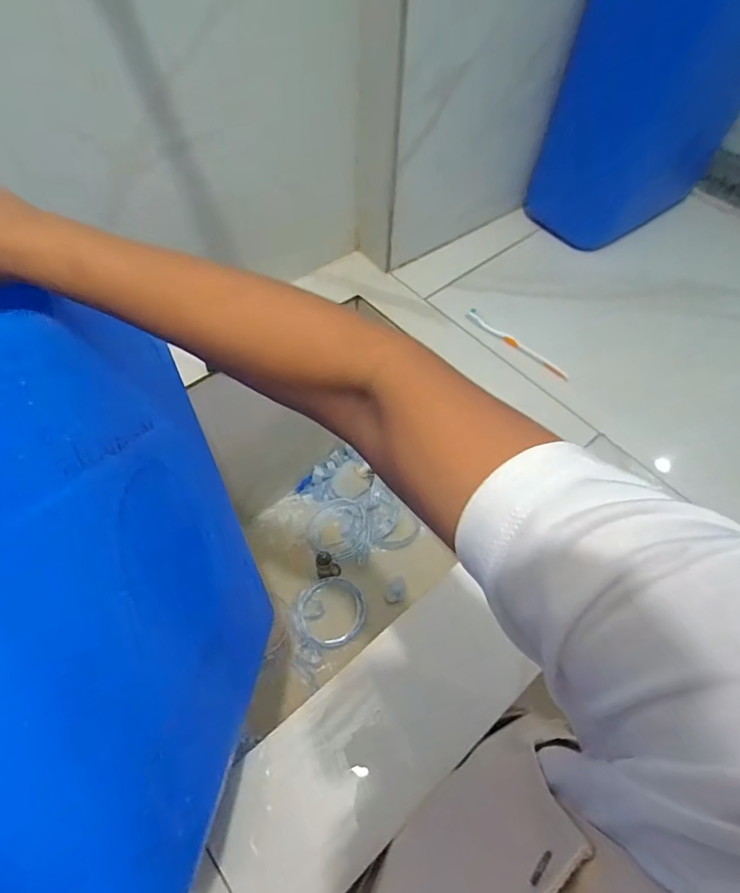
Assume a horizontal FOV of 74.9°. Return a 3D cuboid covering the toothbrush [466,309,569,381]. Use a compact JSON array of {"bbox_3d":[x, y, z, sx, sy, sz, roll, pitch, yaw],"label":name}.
[{"bbox_3d":[0.212,-0.149,0.702,0.015,0.013,0.175,-39,67,-23],"label":"toothbrush"}]

